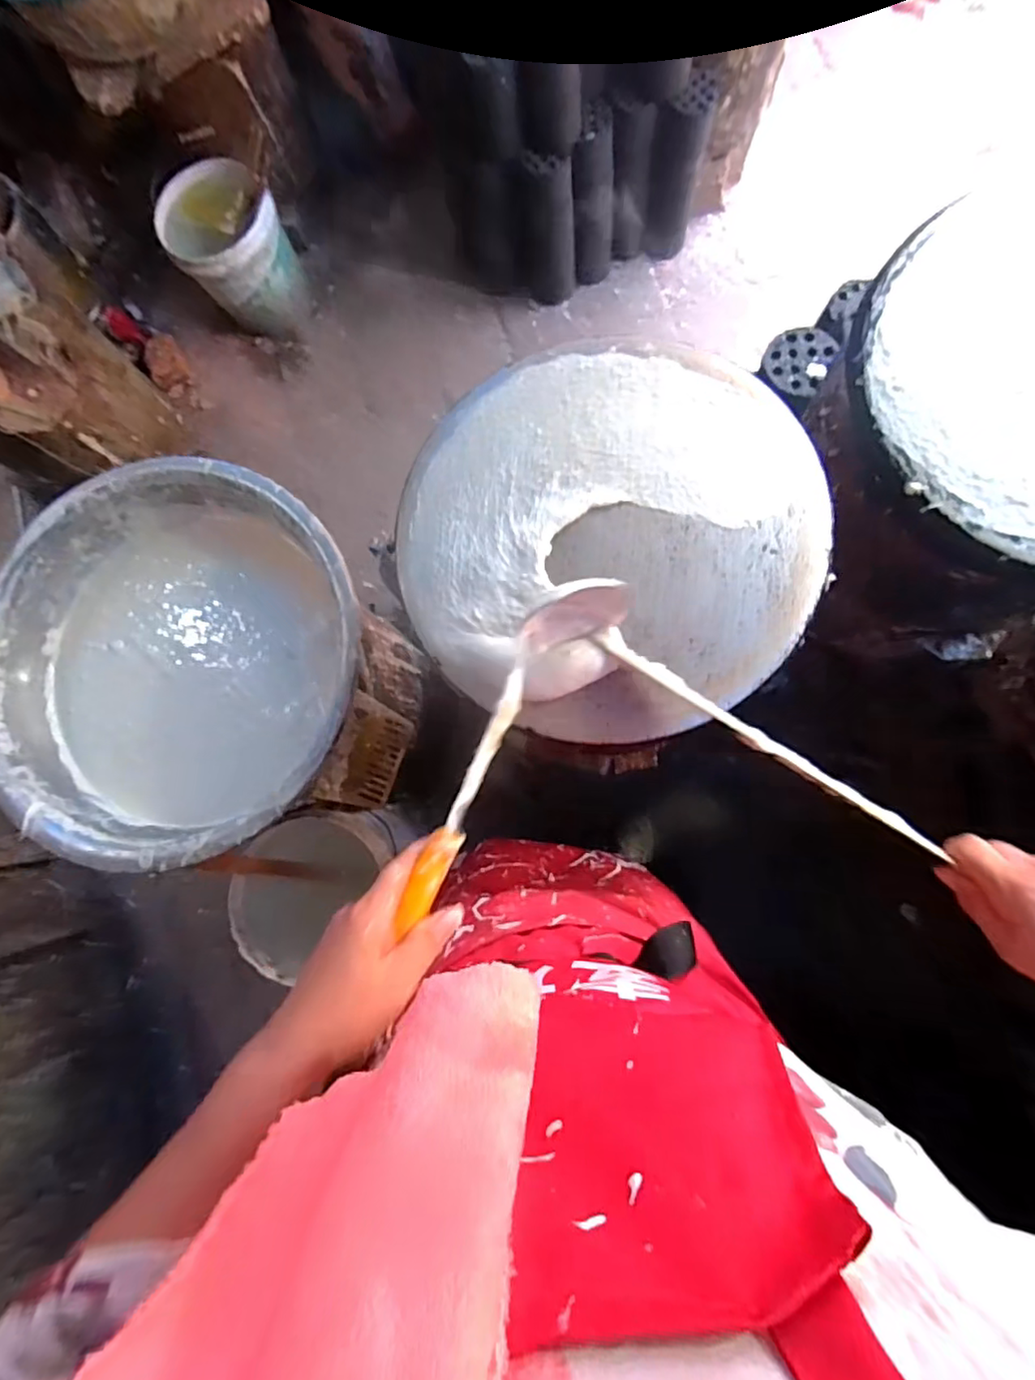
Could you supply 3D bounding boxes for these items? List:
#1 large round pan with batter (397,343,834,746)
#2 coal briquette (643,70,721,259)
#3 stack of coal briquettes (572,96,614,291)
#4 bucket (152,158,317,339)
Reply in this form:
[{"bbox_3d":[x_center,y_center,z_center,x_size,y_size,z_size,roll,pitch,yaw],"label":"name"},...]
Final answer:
[{"bbox_3d":[0.077,-0.141,0.530,0.363,0.038,0.350,-1,83,6],"label":"large round pan with batter"},{"bbox_3d":[0.339,-1.096,1.295,0.113,0.366,0.083,7,83,7],"label":"coal briquette"},{"bbox_3d":[0.167,-1.040,1.304,0.086,0.367,0.070,2,83,7],"label":"stack of coal briquettes"},{"bbox_3d":[-0.675,-1.057,1.477,0.257,0.269,0.287,-38,80,1],"label":"bucket"}]

